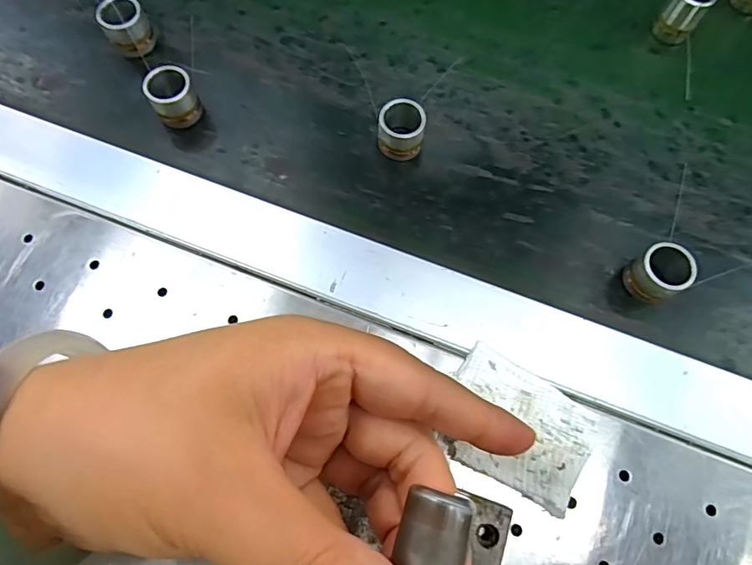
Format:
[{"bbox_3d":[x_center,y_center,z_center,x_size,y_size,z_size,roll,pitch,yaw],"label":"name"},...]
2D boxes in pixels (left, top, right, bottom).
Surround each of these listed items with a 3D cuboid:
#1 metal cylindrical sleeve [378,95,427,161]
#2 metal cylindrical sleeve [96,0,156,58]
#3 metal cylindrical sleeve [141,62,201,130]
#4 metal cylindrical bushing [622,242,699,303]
[{"bbox_3d":[0.014,-0.085,0.271,0.024,0.026,0.021,0,71,-2],"label":"metal cylindrical sleeve"},{"bbox_3d":[-0.151,-0.155,0.292,0.025,0.023,0.023,0,71,-1],"label":"metal cylindrical sleeve"},{"bbox_3d":[-0.115,-0.106,0.276,0.024,0.025,0.021,-29,74,-11],"label":"metal cylindrical sleeve"},{"bbox_3d":[0.140,-0.004,0.242,0.026,0.026,0.024,0,71,-1],"label":"metal cylindrical bushing"}]

